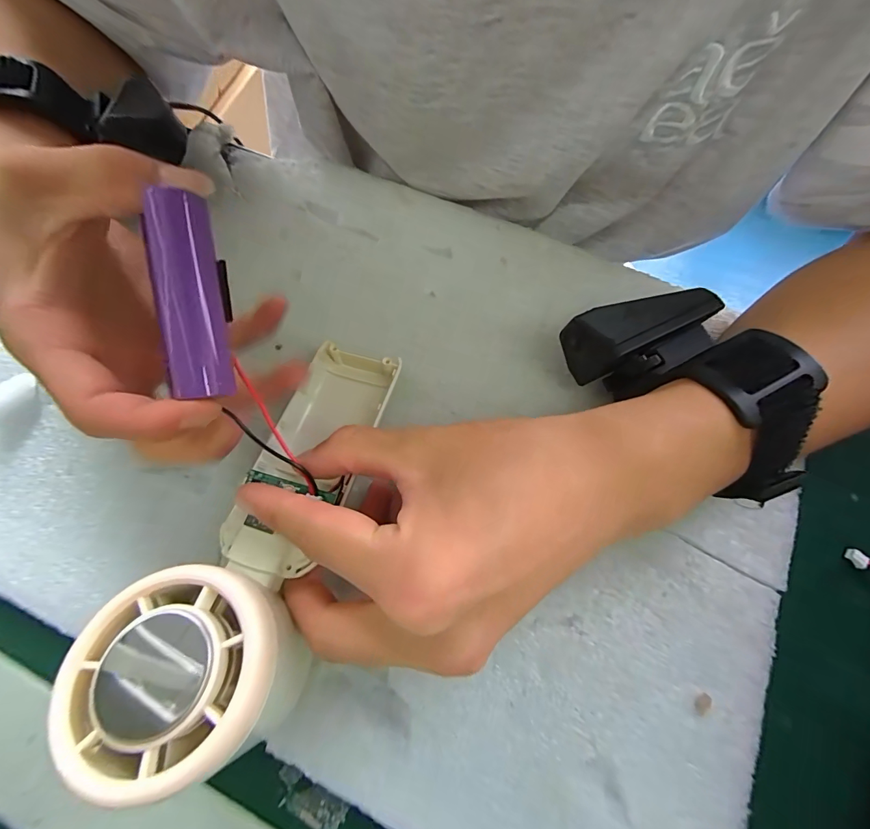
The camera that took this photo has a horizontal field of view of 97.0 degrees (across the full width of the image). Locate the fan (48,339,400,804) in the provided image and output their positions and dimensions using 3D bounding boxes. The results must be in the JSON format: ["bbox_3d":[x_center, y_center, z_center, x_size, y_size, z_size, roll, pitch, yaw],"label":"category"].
[{"bbox_3d":[-0.059,0.034,0.149,0.060,0.033,0.162,13,44,4],"label":"fan"}]

